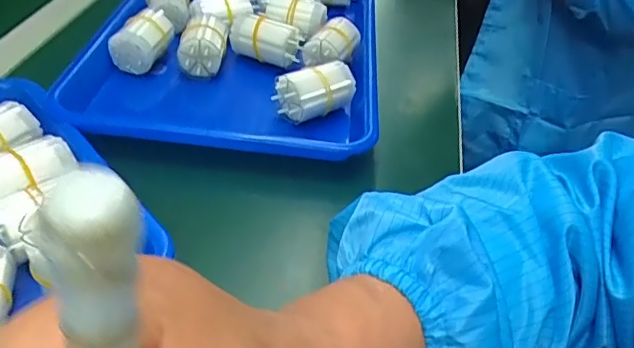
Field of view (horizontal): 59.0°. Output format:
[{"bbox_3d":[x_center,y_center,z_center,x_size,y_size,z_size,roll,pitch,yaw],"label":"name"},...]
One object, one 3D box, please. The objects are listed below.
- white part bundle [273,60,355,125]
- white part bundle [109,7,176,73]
[{"bbox_3d":[-0.002,-0.068,0.450,0.056,0.033,0.037,-28,50,-32],"label":"white part bundle"},{"bbox_3d":[-0.153,-0.116,0.498,0.040,0.042,0.056,10,41,7],"label":"white part bundle"}]

